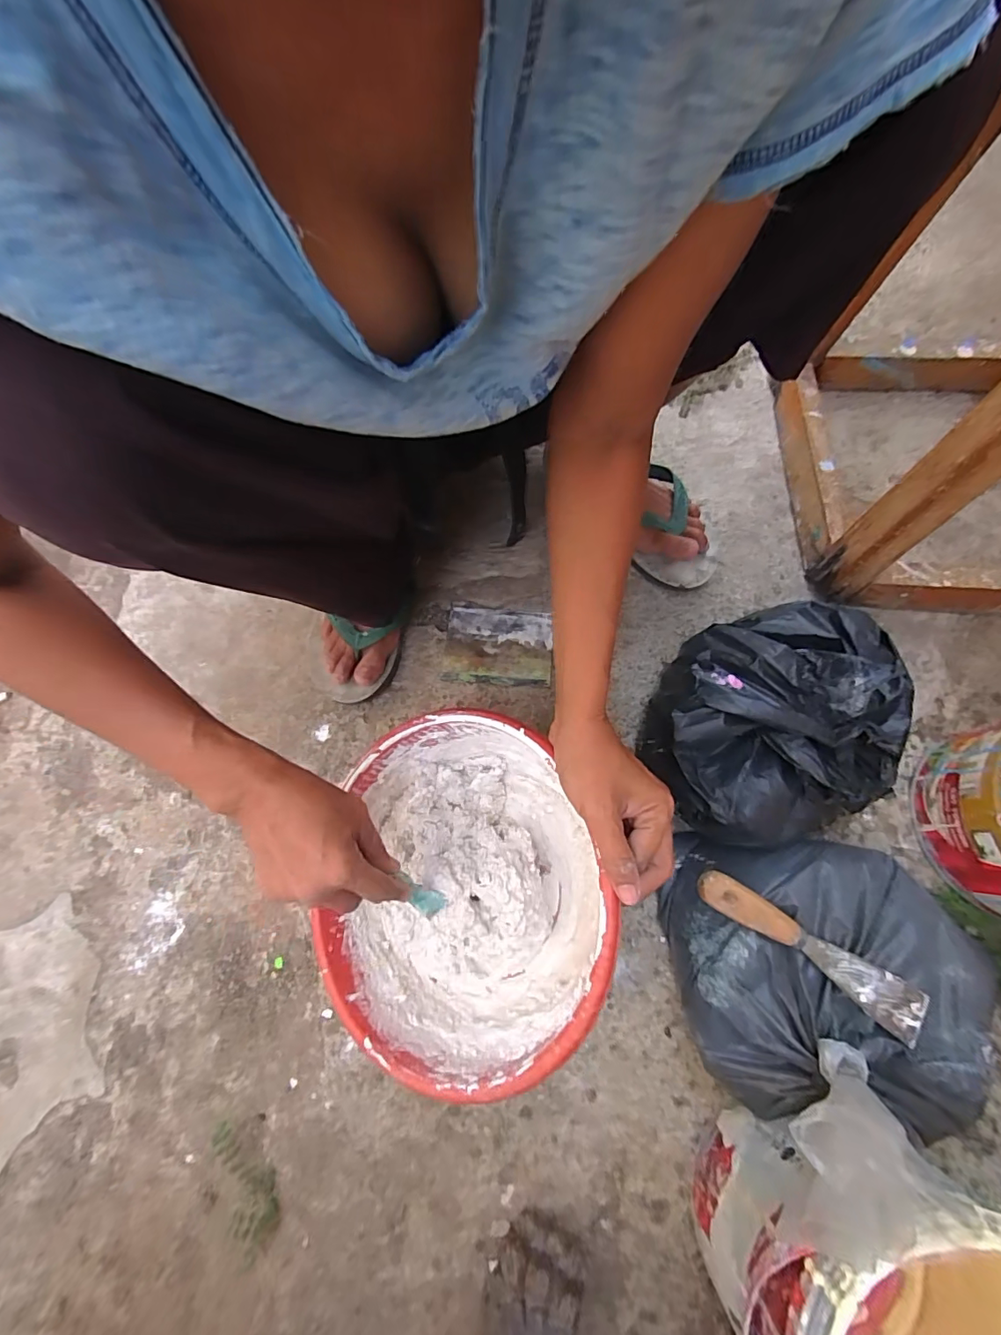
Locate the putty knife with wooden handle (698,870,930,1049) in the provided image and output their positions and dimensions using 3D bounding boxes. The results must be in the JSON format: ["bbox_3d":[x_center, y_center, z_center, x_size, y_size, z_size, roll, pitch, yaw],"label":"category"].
[{"bbox_3d":[0.232,0.211,0.380,0.171,0.018,0.034,32,75,13],"label":"putty knife with wooden handle"}]

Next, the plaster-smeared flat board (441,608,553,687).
[{"bbox_3d":[-0.003,-0.025,0.555,0.115,0.006,0.086,4,71,3],"label":"plaster-smeared flat board"}]

